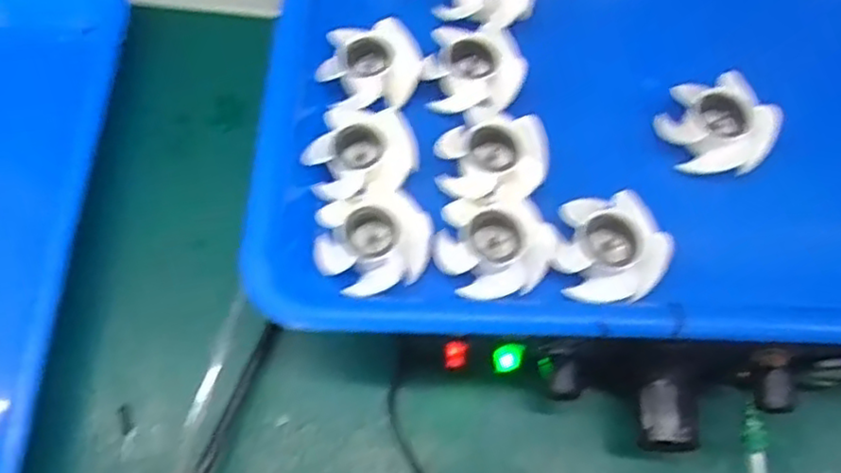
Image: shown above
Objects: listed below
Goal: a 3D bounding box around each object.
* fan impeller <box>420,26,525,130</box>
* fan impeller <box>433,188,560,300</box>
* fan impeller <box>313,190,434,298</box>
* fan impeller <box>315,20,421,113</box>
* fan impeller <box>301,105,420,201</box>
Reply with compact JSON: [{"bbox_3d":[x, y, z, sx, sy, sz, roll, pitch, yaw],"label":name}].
[{"bbox_3d":[0.024,-0.074,0.304,0.042,0.014,0.048,41,73,16],"label":"fan impeller"},{"bbox_3d":[0.030,0.003,0.272,0.046,0.017,0.040,-19,68,-7],"label":"fan impeller"},{"bbox_3d":[-0.018,0.003,0.275,0.046,0.016,0.039,-12,67,-4],"label":"fan impeller"},{"bbox_3d":[-0.022,-0.075,0.304,0.045,0.012,0.040,-15,67,-5],"label":"fan impeller"},{"bbox_3d":[-0.025,-0.037,0.290,0.045,0.014,0.039,-5,67,-1],"label":"fan impeller"}]

